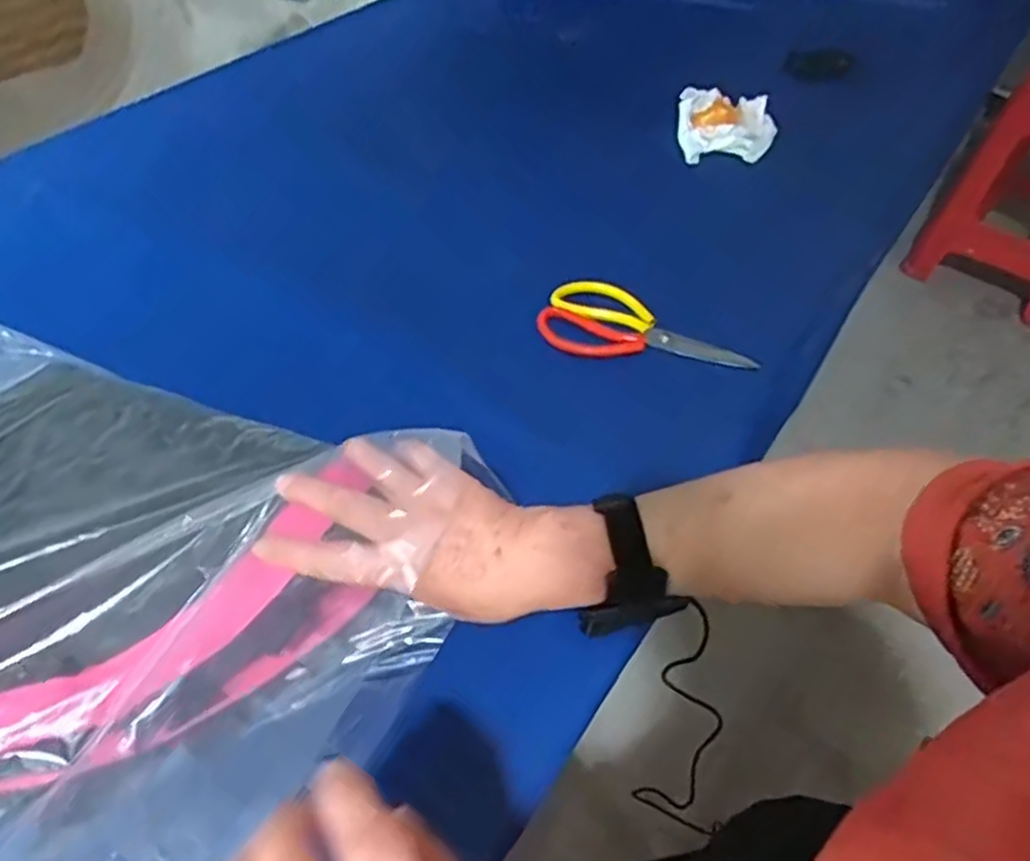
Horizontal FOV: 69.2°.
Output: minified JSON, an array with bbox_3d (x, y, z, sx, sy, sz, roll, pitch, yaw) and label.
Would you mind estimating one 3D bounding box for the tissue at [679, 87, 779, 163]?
[{"bbox_3d":[0.295,-0.417,1.029,0.138,0.076,0.076,-2,47,-3],"label":"tissue"}]

